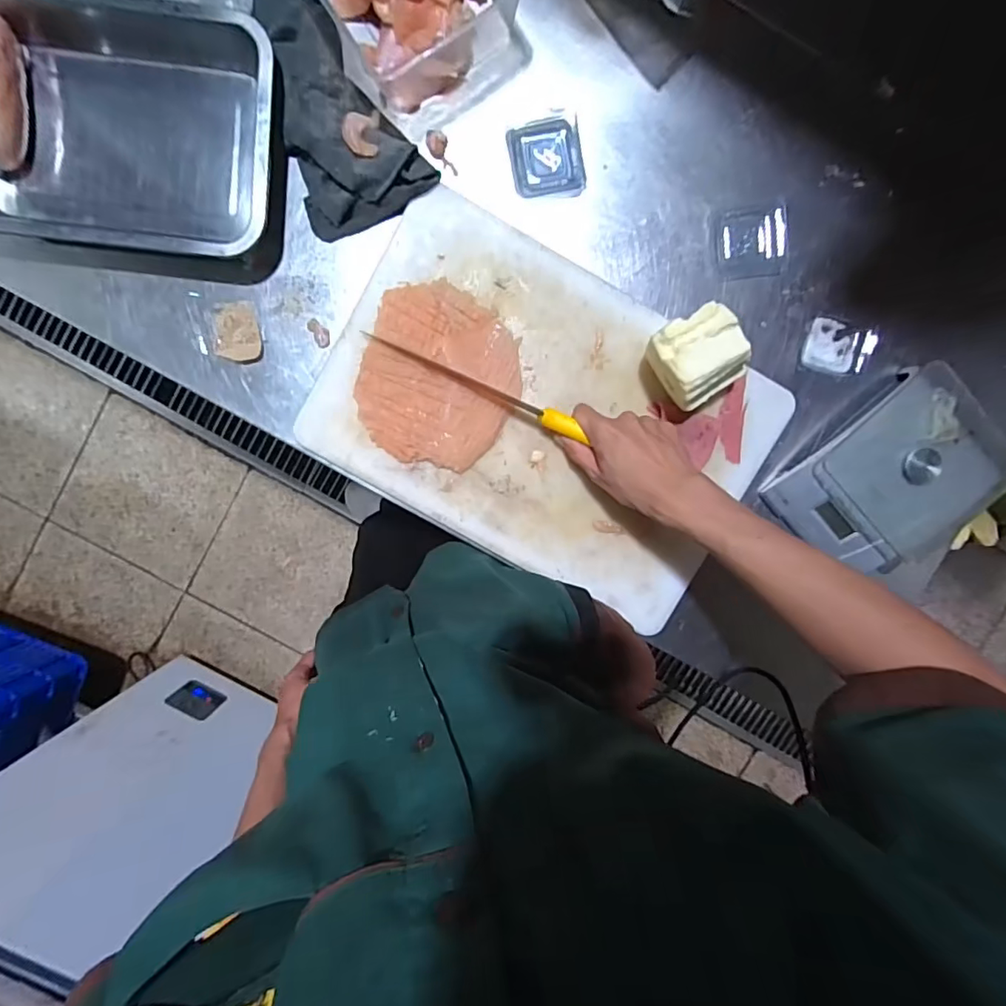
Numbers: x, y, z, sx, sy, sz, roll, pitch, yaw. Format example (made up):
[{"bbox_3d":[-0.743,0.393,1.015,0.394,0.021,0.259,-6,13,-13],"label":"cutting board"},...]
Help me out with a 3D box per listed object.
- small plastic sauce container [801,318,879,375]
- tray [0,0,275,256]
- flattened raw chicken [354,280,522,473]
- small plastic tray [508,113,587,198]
[{"bbox_3d":[0.352,-0.162,0.538,0.069,0.012,0.051,11,95,-1],"label":"small plastic sauce container"},{"bbox_3d":[-0.369,-0.358,0.491,0.315,0.049,0.239,13,95,-1],"label":"tray"},{"bbox_3d":[-0.064,-0.127,0.526,0.154,0.008,0.171,18,95,-2],"label":"flattened raw chicken"},{"bbox_3d":[0.043,-0.342,0.515,0.070,0.008,0.070,-11,95,1],"label":"small plastic tray"}]

